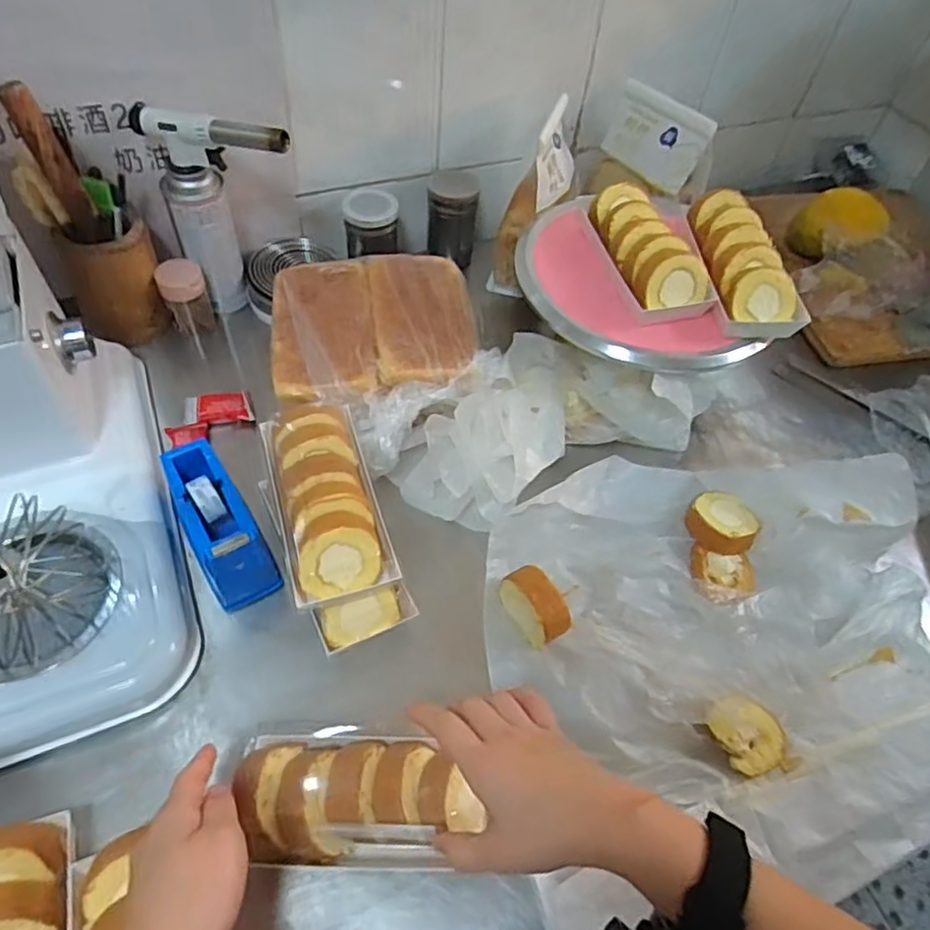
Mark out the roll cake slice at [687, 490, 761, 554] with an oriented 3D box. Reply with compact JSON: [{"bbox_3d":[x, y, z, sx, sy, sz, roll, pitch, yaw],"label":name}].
[{"bbox_3d":[0.260,0.058,0.655,0.064,0.033,0.067,3,53,-3],"label":"roll cake slice"}]

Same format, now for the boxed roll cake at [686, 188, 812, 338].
[{"bbox_3d":[0.295,-0.216,0.689,0.087,0.055,0.181,1,53,-5],"label":"boxed roll cake"}]

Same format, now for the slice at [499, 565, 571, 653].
[{"bbox_3d":[0.062,0.124,0.583,0.028,0.056,0.073,-26,60,-22],"label":"slice"}]

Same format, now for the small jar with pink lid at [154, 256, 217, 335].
[{"bbox_3d":[-0.329,-0.197,0.771,0.051,0.082,0.042,-20,57,-19],"label":"small jar with pink lid"}]

